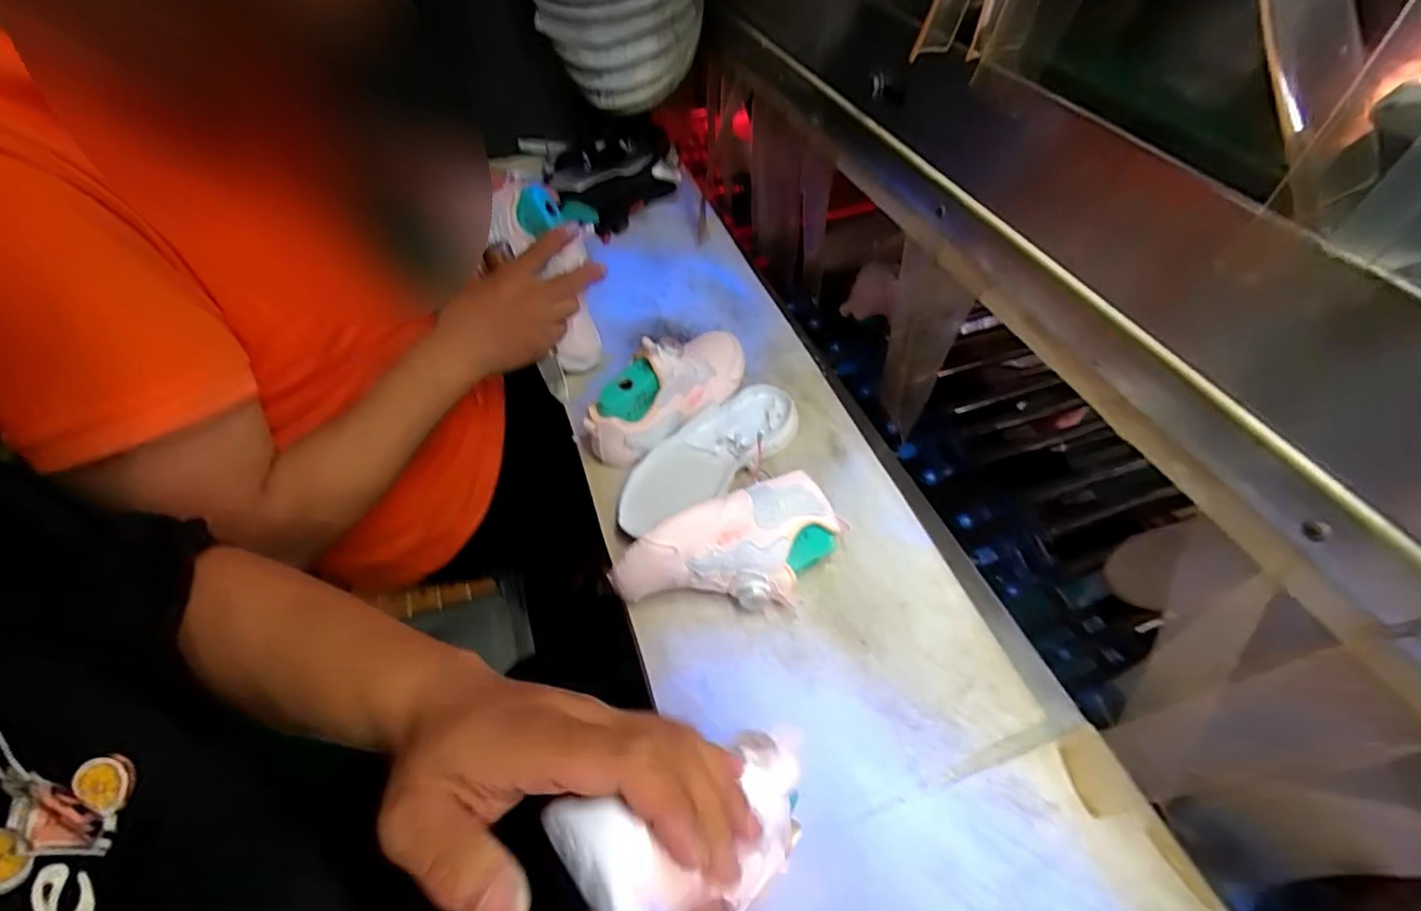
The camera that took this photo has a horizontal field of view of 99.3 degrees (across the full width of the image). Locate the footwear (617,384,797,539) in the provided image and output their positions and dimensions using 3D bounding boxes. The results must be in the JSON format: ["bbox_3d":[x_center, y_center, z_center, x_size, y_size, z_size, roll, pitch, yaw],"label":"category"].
[{"bbox_3d":[-0.004,-0.003,0.567,0.200,0.023,0.071,-32,58,-24],"label":"footwear"}]

